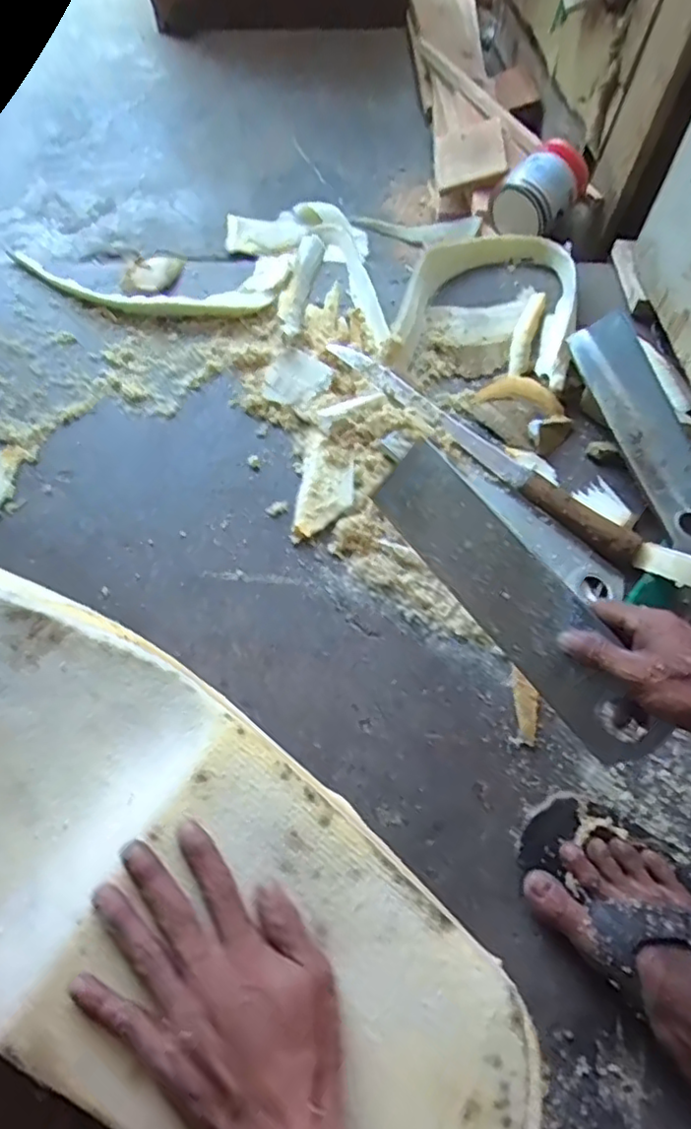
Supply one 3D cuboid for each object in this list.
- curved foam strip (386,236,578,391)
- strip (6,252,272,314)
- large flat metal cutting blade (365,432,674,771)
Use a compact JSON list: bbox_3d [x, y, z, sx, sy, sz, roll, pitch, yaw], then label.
[{"bbox_3d":[0.196,-0.351,0.845,0.229,0.048,0.323,17,63,4],"label":"curved foam strip"},{"bbox_3d":[-0.287,-0.372,0.858,0.367,0.031,0.075,10,63,0],"label":"strip"},{"bbox_3d":[0.139,0.025,0.519,0.299,0.074,0.007,50,25,18],"label":"large flat metal cutting blade"}]

